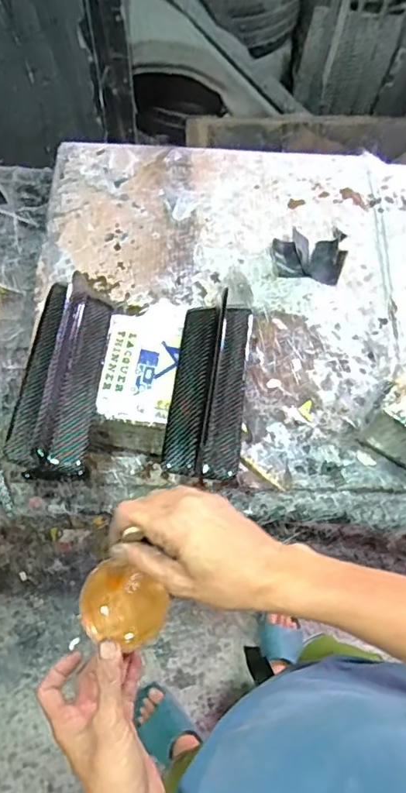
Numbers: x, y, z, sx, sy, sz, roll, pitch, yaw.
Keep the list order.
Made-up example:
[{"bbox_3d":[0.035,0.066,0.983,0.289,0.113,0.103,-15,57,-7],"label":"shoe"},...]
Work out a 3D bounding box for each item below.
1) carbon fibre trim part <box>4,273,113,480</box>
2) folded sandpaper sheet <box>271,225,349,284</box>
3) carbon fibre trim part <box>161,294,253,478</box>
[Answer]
[{"bbox_3d":[-0.177,-0.032,0.687,0.089,0.044,0.274,5,67,-1],"label":"carbon fibre trim part"},{"bbox_3d":[0.180,-0.250,0.908,0.124,0.035,0.113,11,67,2],"label":"folded sandpaper sheet"},{"bbox_3d":[0.010,-0.019,0.688,0.094,0.056,0.243,7,67,0],"label":"carbon fibre trim part"}]

